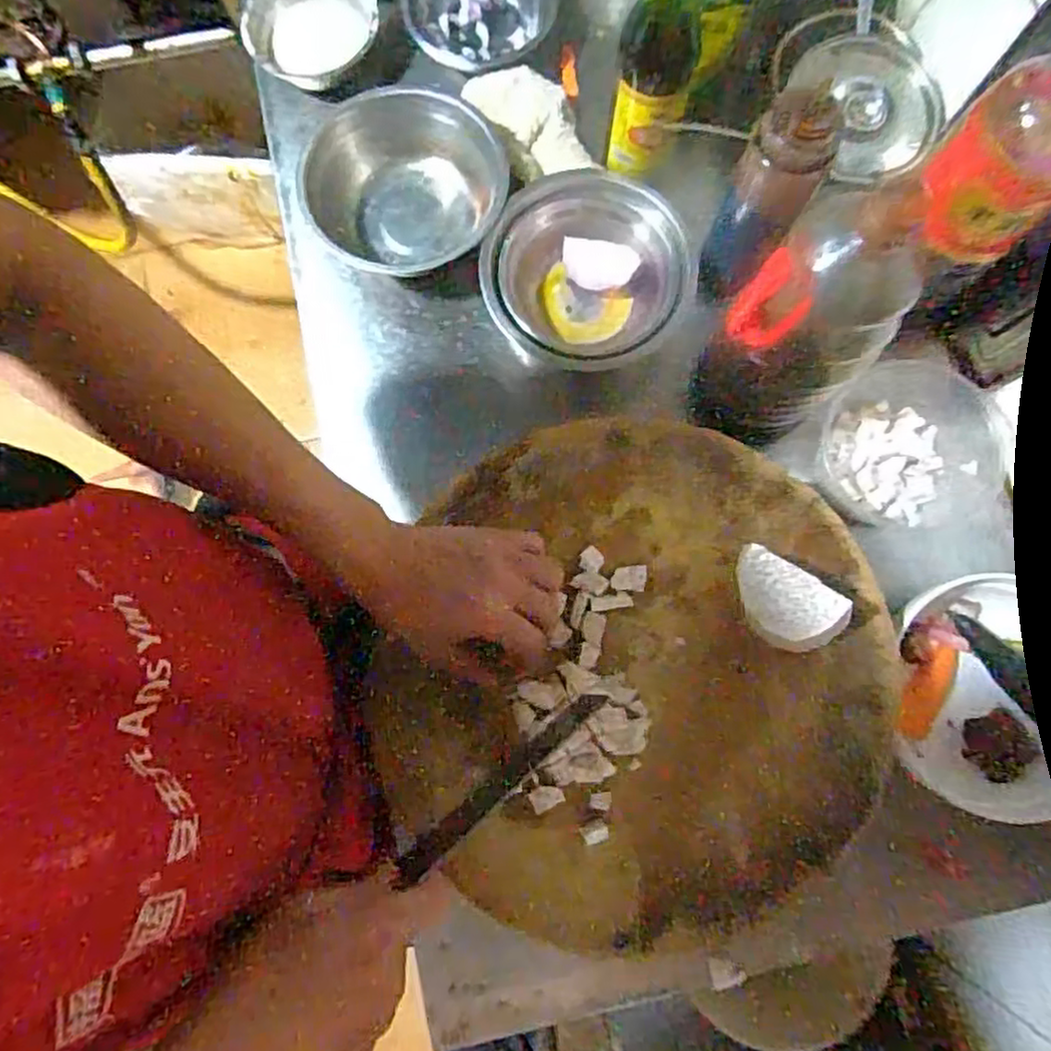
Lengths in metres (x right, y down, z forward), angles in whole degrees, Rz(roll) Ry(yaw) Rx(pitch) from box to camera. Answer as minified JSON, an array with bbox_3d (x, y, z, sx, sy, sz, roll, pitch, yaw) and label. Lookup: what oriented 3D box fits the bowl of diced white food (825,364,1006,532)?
[{"bbox_3d":[0.331,-0.062,0.594,0.151,0.054,0.128,14,81,3],"label":"bowl of diced white food"}]

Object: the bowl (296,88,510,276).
[{"bbox_3d":[-0.114,-0.301,0.642,0.188,0.059,0.168,5,80,2],"label":"bowl"}]

